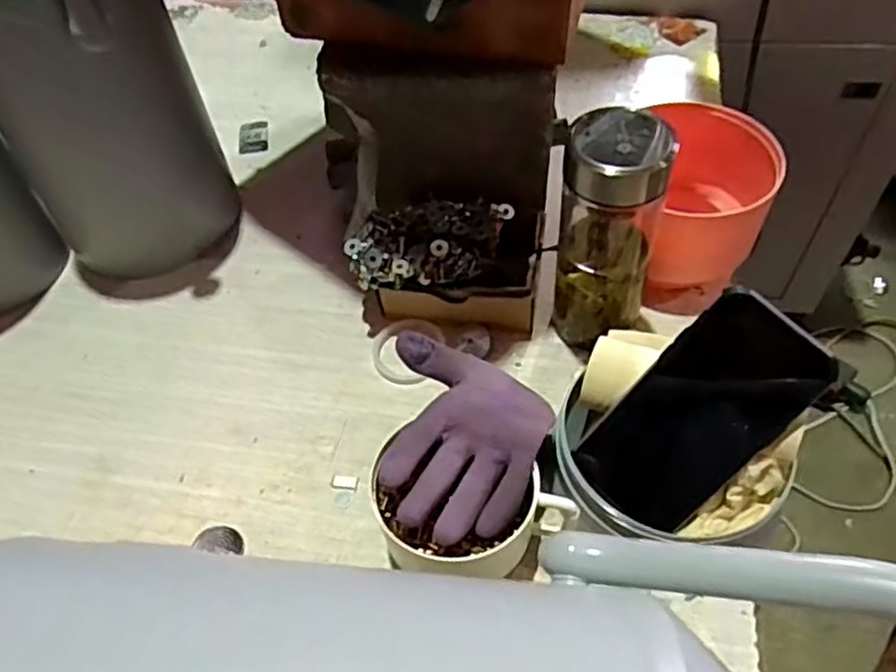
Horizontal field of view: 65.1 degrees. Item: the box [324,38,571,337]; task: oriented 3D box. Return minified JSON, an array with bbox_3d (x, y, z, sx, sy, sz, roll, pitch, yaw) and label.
[{"bbox_3d":[-0.009,-0.110,0.585,0.195,0.185,0.135,6,54,8],"label":"box"}]

